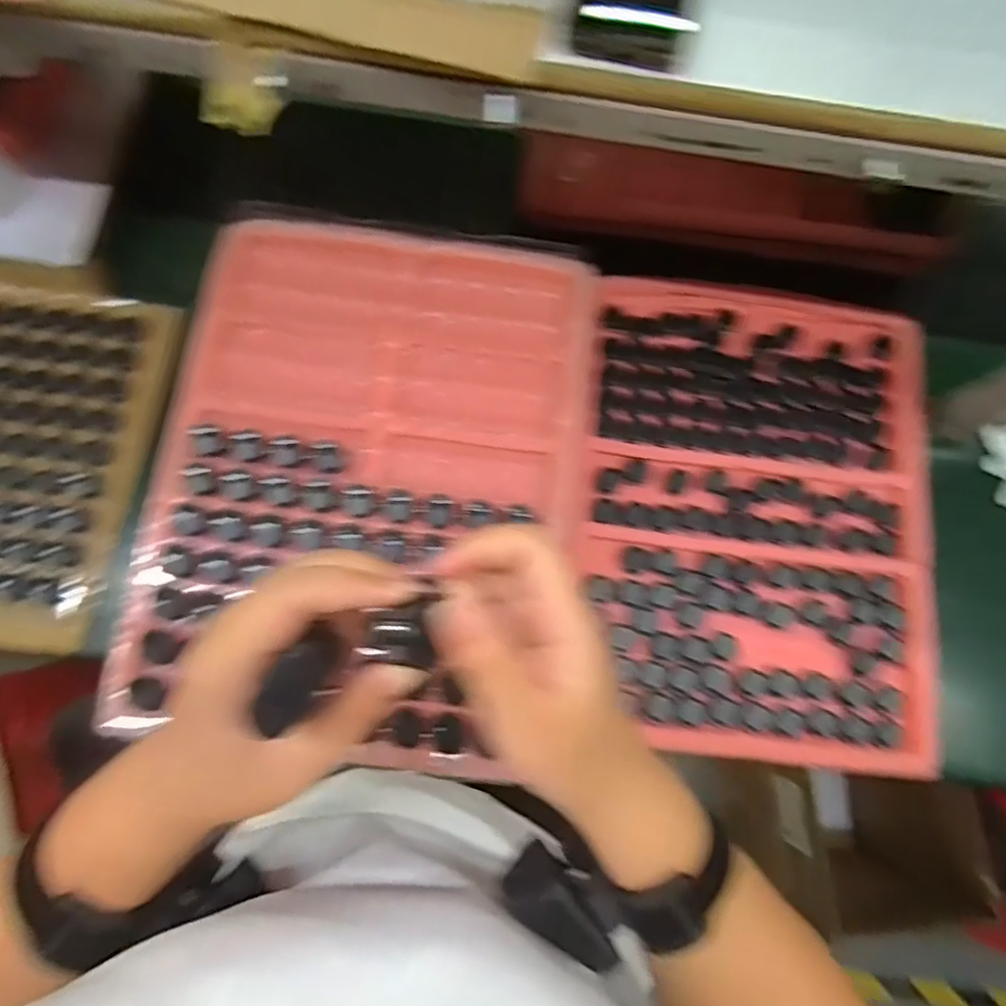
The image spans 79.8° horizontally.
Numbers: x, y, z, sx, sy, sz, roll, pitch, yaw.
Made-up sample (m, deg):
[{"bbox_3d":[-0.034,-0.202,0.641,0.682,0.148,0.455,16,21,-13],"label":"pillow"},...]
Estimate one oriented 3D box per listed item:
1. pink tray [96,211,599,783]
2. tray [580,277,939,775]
[{"bbox_3d":[-0.119,-0.041,0.565,0.388,0.033,0.473,9,76,1],"label":"pink tray"},{"bbox_3d":[0.270,0.000,0.647,0.362,0.028,0.503,6,76,0],"label":"tray"}]

